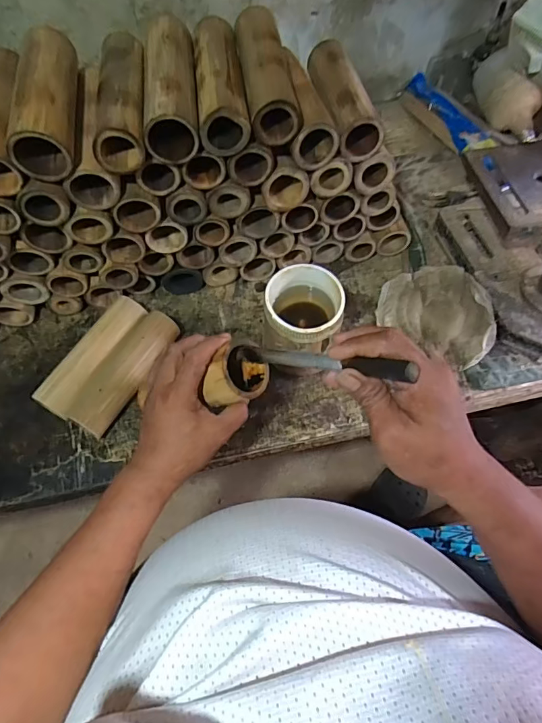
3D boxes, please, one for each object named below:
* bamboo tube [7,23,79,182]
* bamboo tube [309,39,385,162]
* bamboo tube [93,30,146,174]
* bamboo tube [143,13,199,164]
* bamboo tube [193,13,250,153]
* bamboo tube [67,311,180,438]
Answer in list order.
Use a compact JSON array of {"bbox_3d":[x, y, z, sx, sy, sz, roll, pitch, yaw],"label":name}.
[{"bbox_3d":[-0.233,-0.273,0.460,0.053,0.061,0.168,-8,63,-1],"label":"bamboo tube"},{"bbox_3d":[0.084,-0.325,0.540,0.053,0.051,0.175,-14,63,-4],"label":"bamboo tube"},{"bbox_3d":[-0.162,-0.288,0.478,0.056,0.055,0.174,-5,63,0],"label":"bamboo tube"},{"bbox_3d":[-0.108,-0.292,0.476,0.057,0.061,0.162,-7,63,-1],"label":"bamboo tube"},{"bbox_3d":[-0.054,-0.297,0.479,0.053,0.055,0.152,-7,63,-1],"label":"bamboo tube"},{"bbox_3d":[-0.187,0.017,0.581,0.056,0.052,0.180,27,67,15],"label":"bamboo tube"}]

